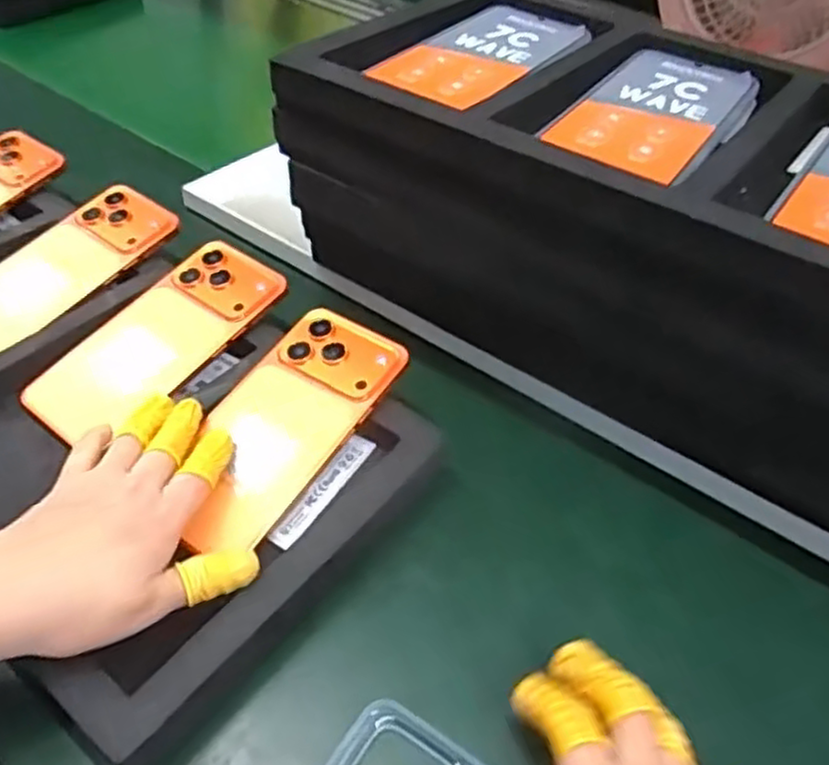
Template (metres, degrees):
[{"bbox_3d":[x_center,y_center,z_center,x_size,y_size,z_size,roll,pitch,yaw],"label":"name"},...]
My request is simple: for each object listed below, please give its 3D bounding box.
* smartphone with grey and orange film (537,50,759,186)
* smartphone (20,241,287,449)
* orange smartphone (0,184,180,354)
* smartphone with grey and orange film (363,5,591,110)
[{"bbox_3d":[0.138,-0.152,0.401,0.083,0.008,0.154,27,48,20],"label":"smartphone with grey and orange film"},{"bbox_3d":[-0.161,-0.027,0.454,0.076,0.007,0.162,35,68,22],"label":"smartphone"},{"bbox_3d":[-0.244,-0.079,0.497,0.081,0.012,0.164,33,64,25],"label":"orange smartphone"},{"bbox_3d":[0.047,-0.206,0.447,0.083,0.008,0.159,29,49,22],"label":"smartphone with grey and orange film"}]

